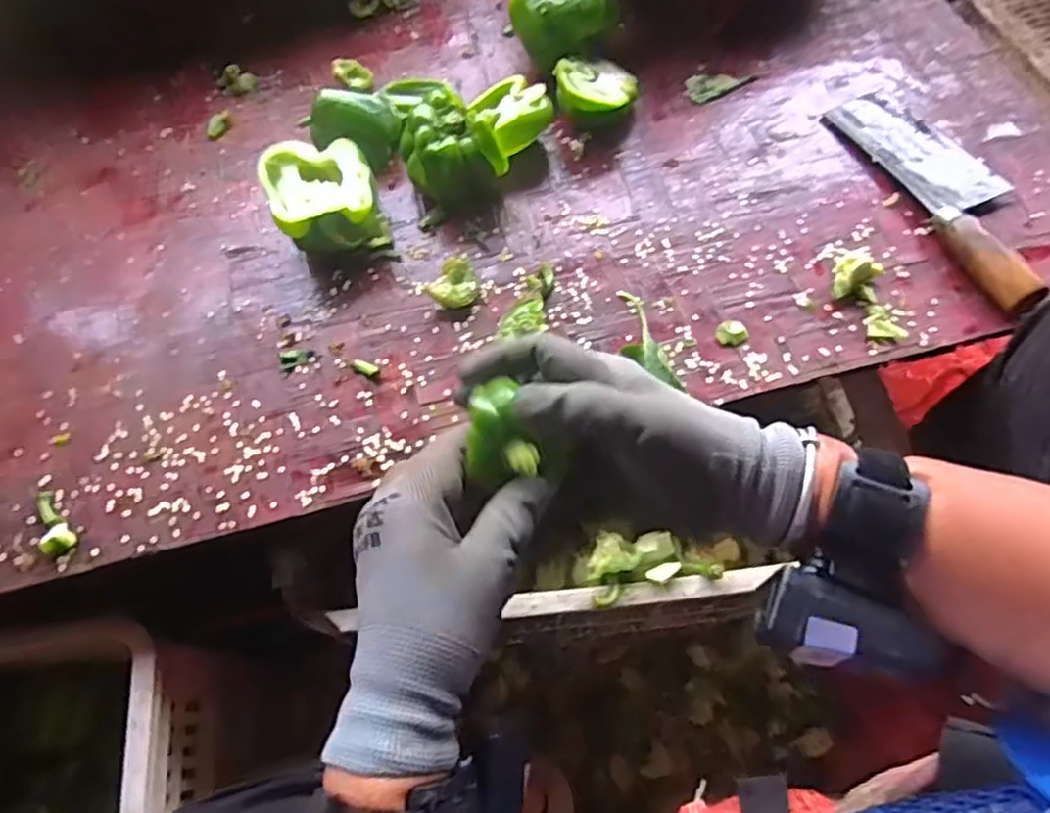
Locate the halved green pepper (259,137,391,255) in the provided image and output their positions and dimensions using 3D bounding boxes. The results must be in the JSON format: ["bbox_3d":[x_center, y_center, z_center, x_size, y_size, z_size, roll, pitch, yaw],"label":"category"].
[{"bbox_3d":[-0.162,-0.169,0.561,0.080,0.058,0.097,-19,66,-6],"label":"halved green pepper"}]

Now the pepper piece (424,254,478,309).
[{"bbox_3d":[-0.054,-0.097,0.544,0.036,0.016,0.043,33,71,16],"label":"pepper piece"}]

